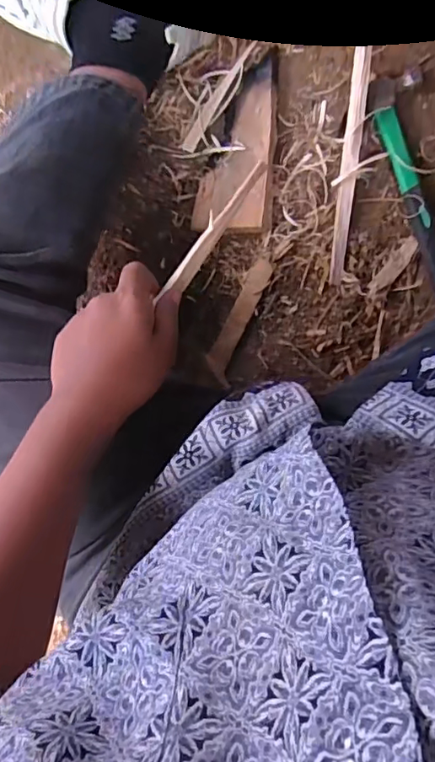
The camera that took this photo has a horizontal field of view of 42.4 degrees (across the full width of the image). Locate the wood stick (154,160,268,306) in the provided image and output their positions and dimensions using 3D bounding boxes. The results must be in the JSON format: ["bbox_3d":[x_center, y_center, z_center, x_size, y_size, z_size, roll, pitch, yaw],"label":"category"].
[{"bbox_3d":[0.003,-0.149,0.523,0.015,0.014,0.194,28,61,6],"label":"wood stick"}]

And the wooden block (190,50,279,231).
[{"bbox_3d":[0.025,-0.263,0.629,0.081,0.027,0.197,5,81,24],"label":"wooden block"}]

